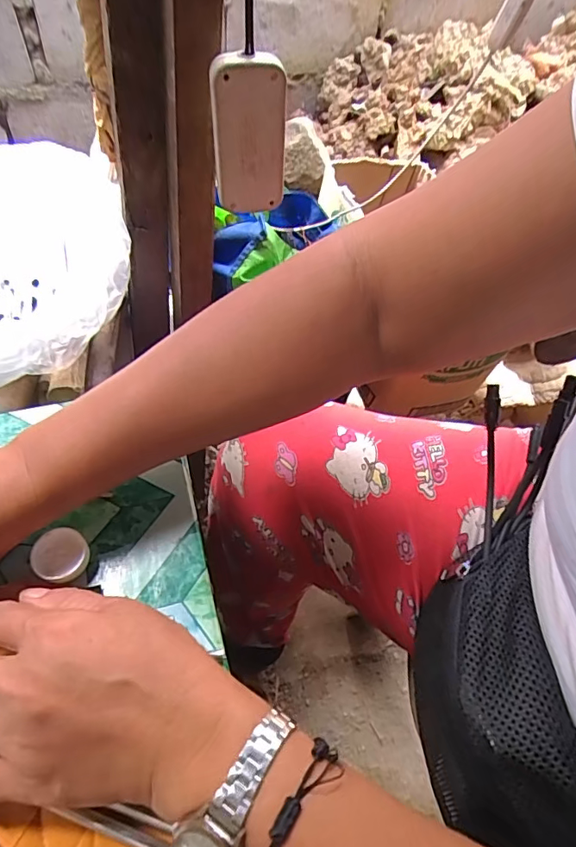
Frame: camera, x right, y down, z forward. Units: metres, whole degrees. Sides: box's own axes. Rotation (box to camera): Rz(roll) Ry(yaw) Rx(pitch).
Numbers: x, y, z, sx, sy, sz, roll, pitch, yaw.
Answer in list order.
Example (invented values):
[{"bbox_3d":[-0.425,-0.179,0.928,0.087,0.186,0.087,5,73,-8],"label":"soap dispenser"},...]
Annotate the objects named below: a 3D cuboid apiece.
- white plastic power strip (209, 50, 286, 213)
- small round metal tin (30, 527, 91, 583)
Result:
[{"bbox_3d":[-0.032,-0.233,0.410,0.060,0.117,0.020,-10,57,-11],"label":"white plastic power strip"},{"bbox_3d":[-0.137,0.078,0.298,0.030,0.013,0.030,2,55,-3],"label":"small round metal tin"}]

